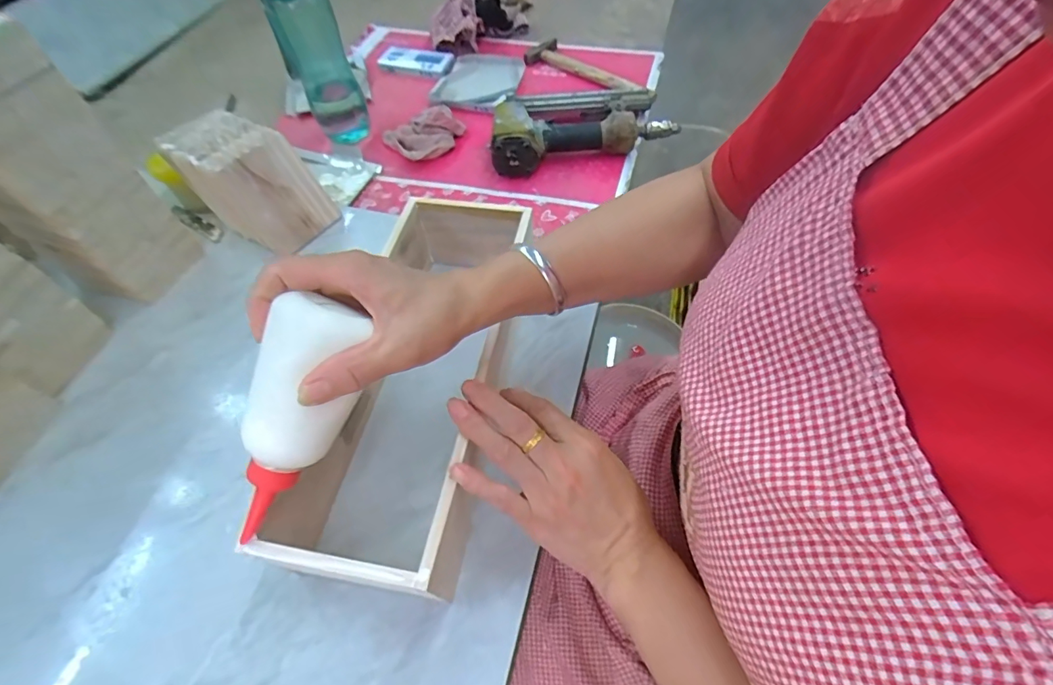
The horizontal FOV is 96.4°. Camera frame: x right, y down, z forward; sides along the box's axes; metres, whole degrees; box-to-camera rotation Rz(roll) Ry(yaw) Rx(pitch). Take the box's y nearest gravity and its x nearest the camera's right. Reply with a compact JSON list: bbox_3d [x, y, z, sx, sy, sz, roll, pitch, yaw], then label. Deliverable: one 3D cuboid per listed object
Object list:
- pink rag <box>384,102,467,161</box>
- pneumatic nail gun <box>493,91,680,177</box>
[{"bbox_3d":[-0.144,-0.310,0.689,0.109,0.038,0.080,-29,59,-16],"label":"pink rag"},{"bbox_3d":[0.069,-0.307,0.664,0.257,0.060,0.138,-11,56,-5],"label":"pneumatic nail gun"}]

